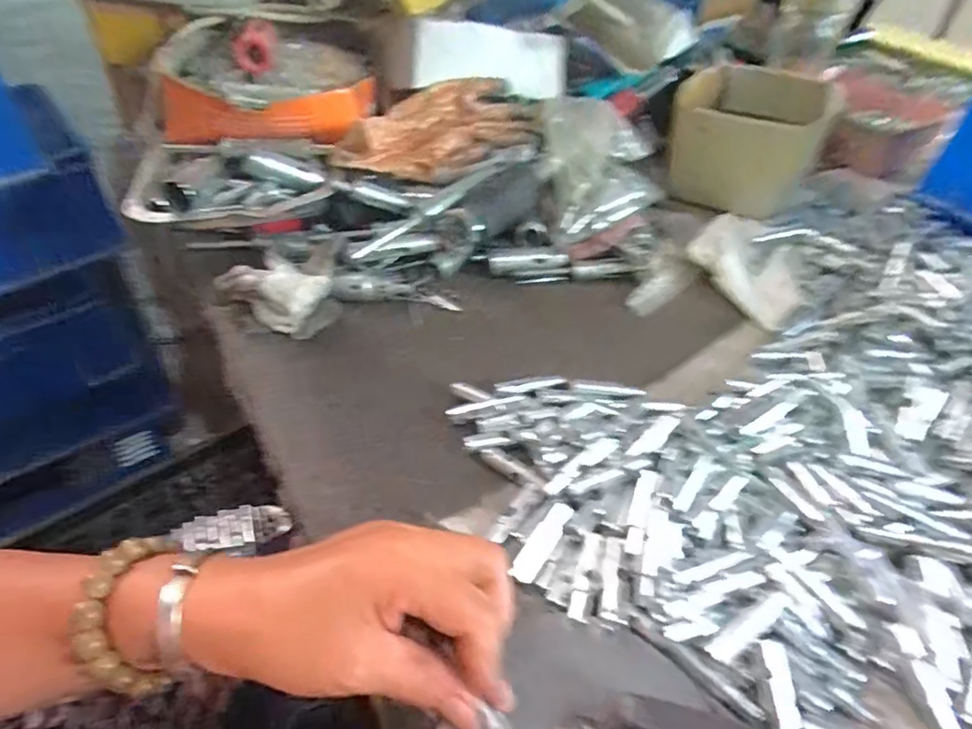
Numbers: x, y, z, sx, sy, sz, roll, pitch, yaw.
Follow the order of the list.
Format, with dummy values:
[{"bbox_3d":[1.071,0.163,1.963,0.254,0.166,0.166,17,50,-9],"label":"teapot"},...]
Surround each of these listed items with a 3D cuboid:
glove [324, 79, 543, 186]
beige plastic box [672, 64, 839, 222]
[{"bbox_3d":[-0.039,-0.217,0.538,0.210,0.055,0.072,-17,48,-17],"label":"glove"},{"bbox_3d":[0.286,-0.253,0.636,0.148,0.087,0.166,23,49,21],"label":"beige plastic box"}]

